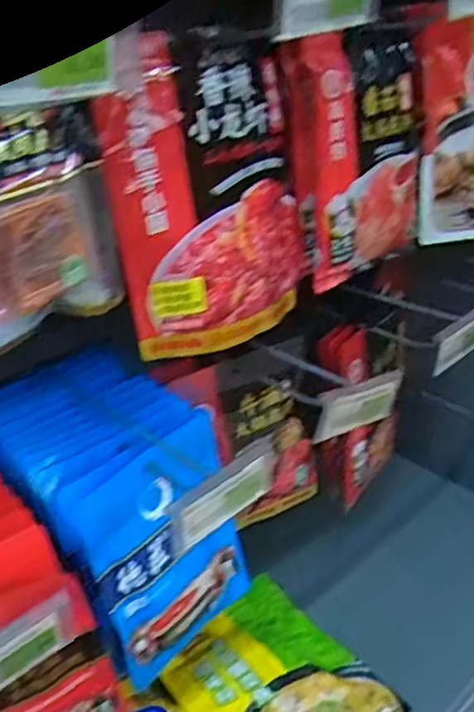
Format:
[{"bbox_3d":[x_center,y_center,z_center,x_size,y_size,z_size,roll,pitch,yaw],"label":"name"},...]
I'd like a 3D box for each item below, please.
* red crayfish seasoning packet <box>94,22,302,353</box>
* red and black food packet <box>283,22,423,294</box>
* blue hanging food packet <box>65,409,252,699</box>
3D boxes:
[{"bbox_3d":[-0.017,-0.133,0.557,0.181,0.247,0.027,-20,24,-25],"label":"red crayfish seasoning packet"},{"bbox_3d":[0.128,-0.190,0.627,0.155,0.216,0.032,-22,29,-28],"label":"red and black food packet"},{"bbox_3d":[-0.059,0.169,0.593,0.033,0.212,0.149,19,37,38],"label":"blue hanging food packet"}]

